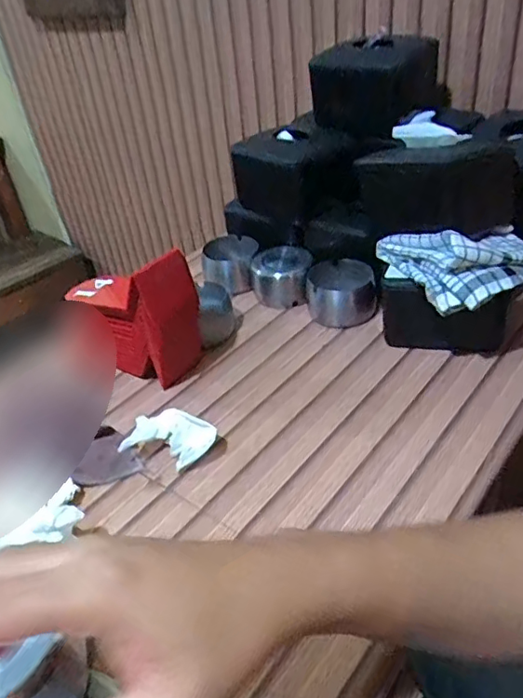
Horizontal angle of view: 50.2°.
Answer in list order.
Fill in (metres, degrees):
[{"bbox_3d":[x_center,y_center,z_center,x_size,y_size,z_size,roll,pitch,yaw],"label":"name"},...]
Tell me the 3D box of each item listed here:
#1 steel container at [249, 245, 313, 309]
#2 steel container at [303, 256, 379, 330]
[{"bbox_3d":[0.027,-0.092,0.721,0.078,0.057,0.067,-2,36,7],"label":"steel container"},{"bbox_3d":[0.097,-0.069,0.677,0.082,0.051,0.075,-5,35,3],"label":"steel container"}]

